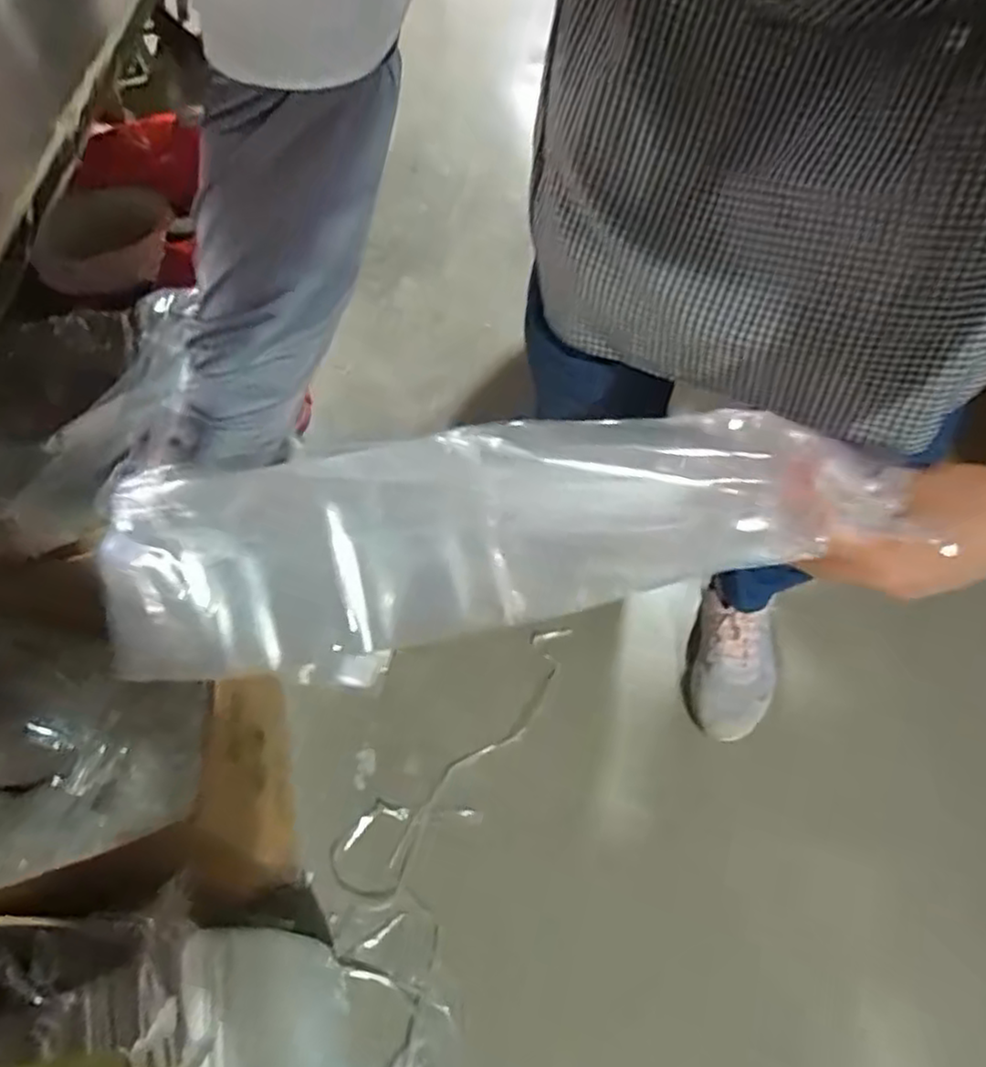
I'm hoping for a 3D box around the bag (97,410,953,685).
[{"bbox_3d":[-0.049,0.004,0.472,0.539,0.144,0.113,-10,52,14],"label":"bag"}]

